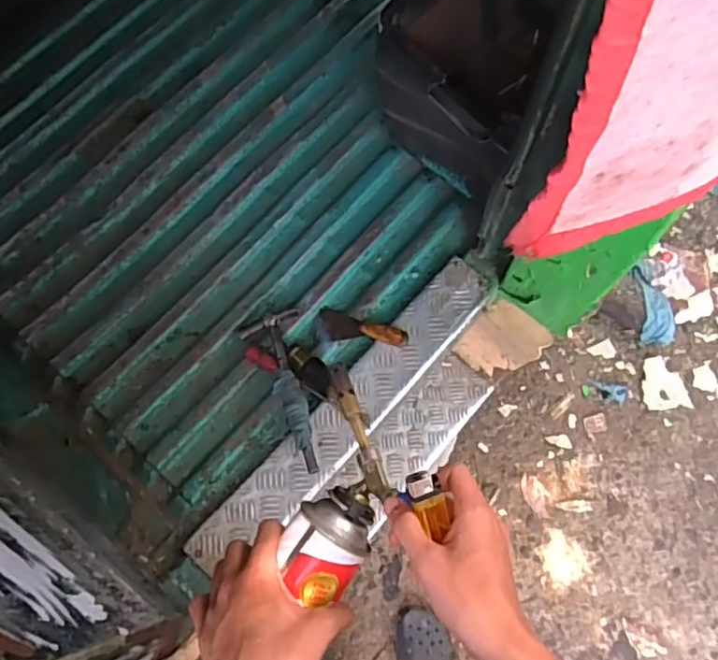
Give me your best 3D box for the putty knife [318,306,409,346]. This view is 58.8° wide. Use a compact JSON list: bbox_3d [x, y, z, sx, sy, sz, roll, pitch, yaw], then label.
[{"bbox_3d":[0.004,0.002,0.963,0.139,0.025,0.050,9,68,21],"label":"putty knife"}]

